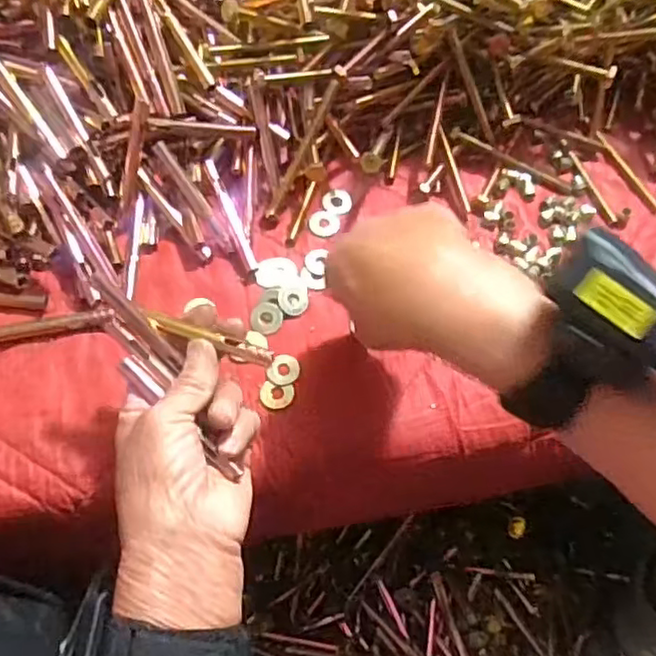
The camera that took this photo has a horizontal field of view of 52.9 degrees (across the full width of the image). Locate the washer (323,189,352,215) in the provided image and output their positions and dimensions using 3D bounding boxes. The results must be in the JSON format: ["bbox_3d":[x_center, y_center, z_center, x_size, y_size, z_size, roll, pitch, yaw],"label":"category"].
[{"bbox_3d":[0.007,-0.095,0.493,0.023,0.004,0.020,34,70,22],"label":"washer"}]

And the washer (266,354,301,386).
[{"bbox_3d":[-0.028,0.027,0.427,0.019,0.004,0.021,31,67,11],"label":"washer"}]

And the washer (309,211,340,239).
[{"bbox_3d":[-0.003,-0.076,0.483,0.022,0.004,0.024,-5,64,9],"label":"washer"}]

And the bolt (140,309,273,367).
[{"bbox_3d":[-0.066,0.005,0.363,0.075,0.008,0.011,18,65,9],"label":"bolt"}]

